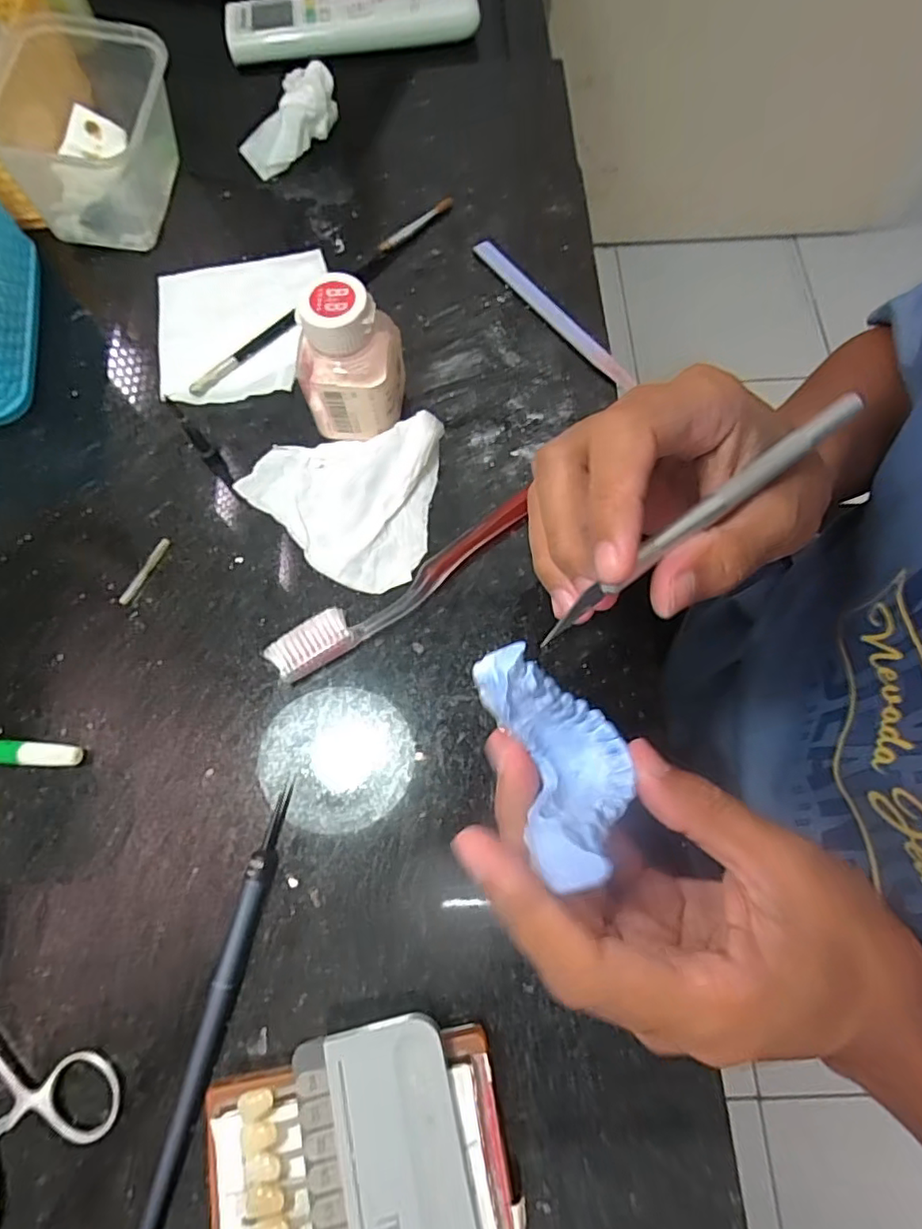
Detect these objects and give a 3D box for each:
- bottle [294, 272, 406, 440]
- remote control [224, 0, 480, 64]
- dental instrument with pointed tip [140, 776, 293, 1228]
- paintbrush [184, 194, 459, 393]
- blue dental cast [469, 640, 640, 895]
[{"bbox_3d":[-0.050,-0.113,0.274,0.044,0.071,0.037,-3,71,1],"label":"bottle"},{"bbox_3d":[-0.078,-0.429,0.433,0.178,0.027,0.037,-8,71,-1],"label":"remote control"},{"bbox_3d":[-0.089,0.143,0.222,0.010,0.009,0.157,11,72,6],"label":"dental instrument with pointed tip"},{"bbox_3d":[-0.072,-0.179,0.331,0.010,0.009,0.188,43,77,14],"label":"paintbrush"},{"bbox_3d":[0.032,0.039,0.178,0.039,0.044,0.063,-18,72,-4],"label":"blue dental cast"}]

